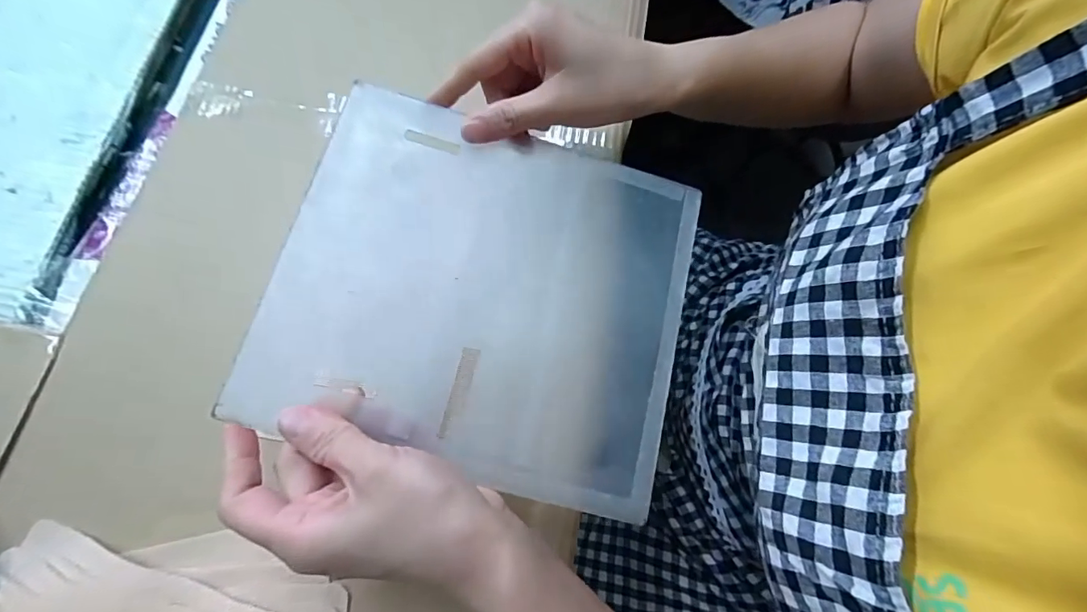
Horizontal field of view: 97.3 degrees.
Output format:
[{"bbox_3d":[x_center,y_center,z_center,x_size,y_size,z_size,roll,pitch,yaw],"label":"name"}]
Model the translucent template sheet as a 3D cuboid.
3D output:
[{"bbox_3d":[-0.028,-0.010,0.261,0.210,0.010,0.190,16,73,-6],"label":"translucent template sheet"}]

